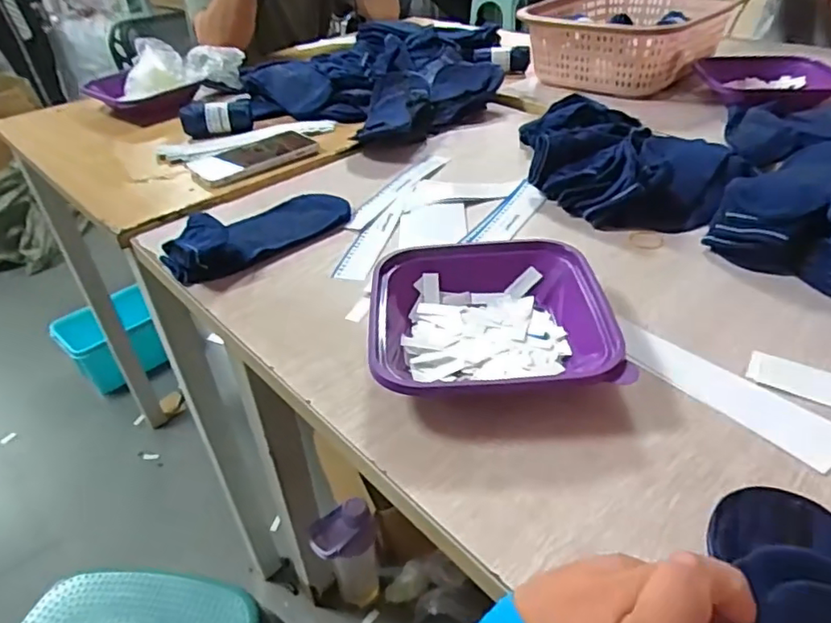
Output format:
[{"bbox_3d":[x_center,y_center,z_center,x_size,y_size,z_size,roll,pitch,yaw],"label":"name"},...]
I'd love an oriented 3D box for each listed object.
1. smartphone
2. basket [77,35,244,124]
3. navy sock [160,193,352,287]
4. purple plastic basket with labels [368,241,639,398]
[{"bbox_3d":[-0.220,-0.207,0.803,0.164,0.013,0.092,-31,44,-30],"label":"smartphone"},{"bbox_3d":[-0.435,-0.415,1.039,0.216,0.096,0.141,-31,44,-31],"label":"basket"},{"bbox_3d":[-0.160,-0.090,0.634,0.205,0.034,0.072,-30,44,-30],"label":"navy sock"},{"bbox_3d":[0.059,0.005,0.485,0.184,0.043,0.183,-2,37,4],"label":"purple plastic basket with labels"}]

